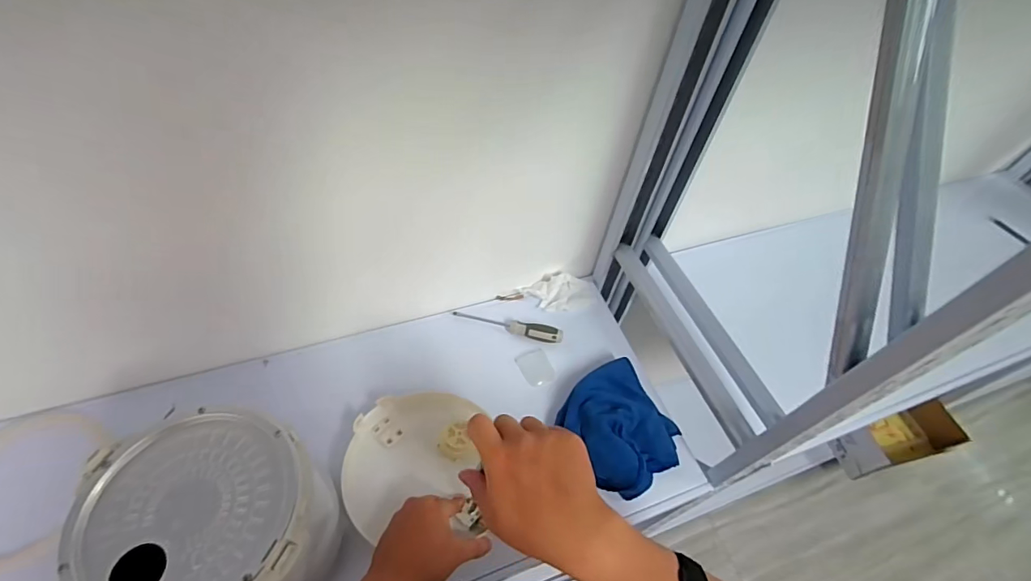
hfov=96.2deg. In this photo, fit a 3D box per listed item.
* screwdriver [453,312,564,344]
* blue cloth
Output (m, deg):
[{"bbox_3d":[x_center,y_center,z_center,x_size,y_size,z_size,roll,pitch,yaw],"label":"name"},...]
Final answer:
[{"bbox_3d":[-0.011,0.054,0.779,0.185,0.024,0.027,16,53,7],"label":"screwdriver"},{"bbox_3d":[0.147,0.194,0.664,0.161,0.071,0.170,-27,59,-24],"label":"blue cloth"}]

